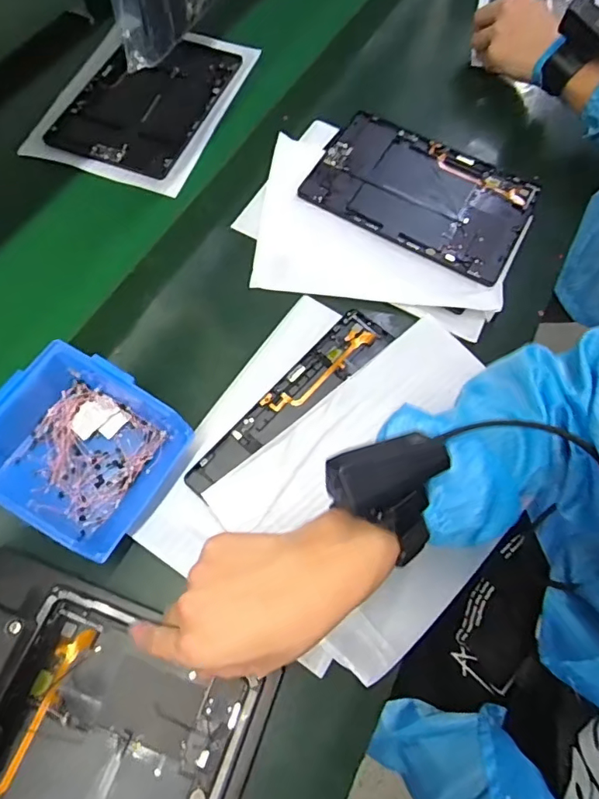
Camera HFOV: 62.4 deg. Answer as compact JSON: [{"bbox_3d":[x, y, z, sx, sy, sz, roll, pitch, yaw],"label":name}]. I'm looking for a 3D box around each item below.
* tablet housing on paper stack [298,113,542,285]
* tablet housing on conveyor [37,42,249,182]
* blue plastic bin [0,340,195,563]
[{"bbox_3d":[0.136,-0.231,0.553,0.232,0.013,0.155,26,68,9],"label":"tablet housing on paper stack"},{"bbox_3d":[-0.183,-0.379,0.613,0.160,0.004,0.246,19,67,6],"label":"tablet housing on conveyor"},{"bbox_3d":[-0.173,0.041,0.394,0.127,0.069,0.122,26,68,9],"label":"blue plastic bin"}]

